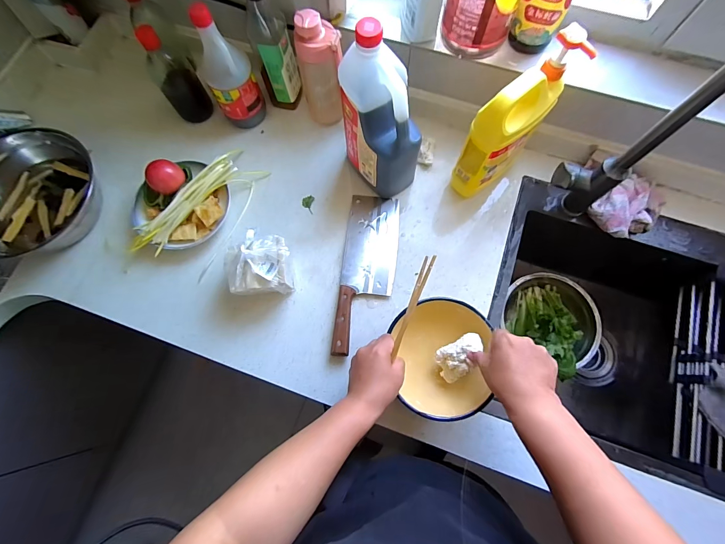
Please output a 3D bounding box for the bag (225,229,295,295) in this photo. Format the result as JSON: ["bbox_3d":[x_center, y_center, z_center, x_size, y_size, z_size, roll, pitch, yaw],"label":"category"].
[{"bbox_3d":[-0.162,-0.007,0.547,0.095,0.103,0.094,-2,75,4],"label":"bag"}]

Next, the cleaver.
[{"bbox_3d":[0.011,-0.005,0.581,0.094,0.028,0.292,6,75,2],"label":"cleaver"}]

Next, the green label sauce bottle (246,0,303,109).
[{"bbox_3d":[-0.159,-0.393,0.576,0.066,0.241,0.060,-21,76,-5],"label":"green label sauce bottle"}]

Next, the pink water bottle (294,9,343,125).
[{"bbox_3d":[-0.071,-0.347,0.592,0.073,0.188,0.064,0,75,1],"label":"pink water bottle"}]

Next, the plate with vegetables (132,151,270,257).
[{"bbox_3d":[-0.307,-0.137,0.597,0.238,0.076,0.138,-42,78,-10],"label":"plate with vegetables"}]

